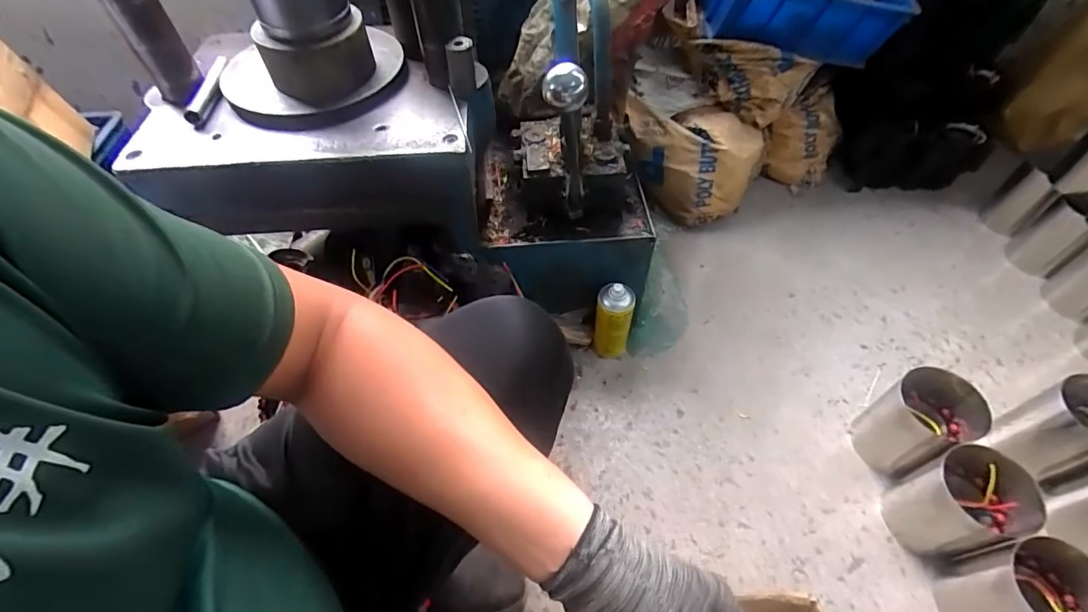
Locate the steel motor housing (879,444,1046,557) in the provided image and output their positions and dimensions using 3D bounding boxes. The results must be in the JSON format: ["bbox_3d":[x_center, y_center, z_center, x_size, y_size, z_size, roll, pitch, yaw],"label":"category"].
[{"bbox_3d":[0.595,0.290,0.717,0.118,0.150,0.119,-18,55,-12],"label":"steel motor housing"}]

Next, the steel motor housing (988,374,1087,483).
[{"bbox_3d":[0.820,0.195,0.777,0.097,0.157,0.116,-14,54,-9],"label":"steel motor housing"}]

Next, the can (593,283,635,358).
[{"bbox_3d":[0.124,0.028,0.894,0.062,0.182,0.068,-1,53,1],"label":"can"}]

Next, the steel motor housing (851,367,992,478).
[{"bbox_3d":[0.597,0.186,0.794,0.127,0.149,0.113,-19,55,-12],"label":"steel motor housing"}]

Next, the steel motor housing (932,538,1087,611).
[{"bbox_3d":[0.628,0.385,0.646,0.119,0.154,0.113,-2,53,0],"label":"steel motor housing"}]

